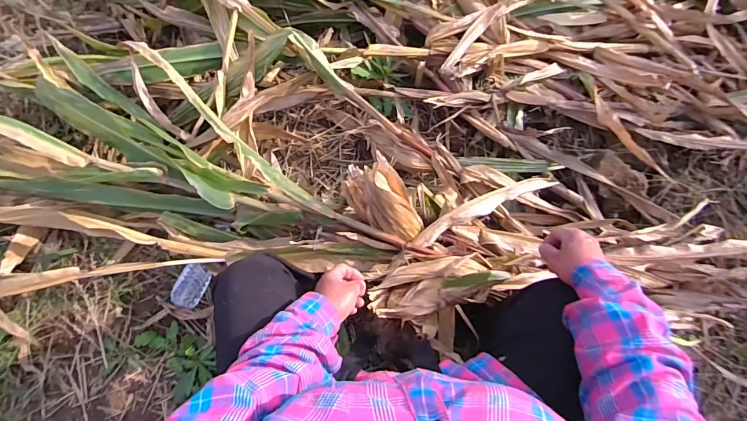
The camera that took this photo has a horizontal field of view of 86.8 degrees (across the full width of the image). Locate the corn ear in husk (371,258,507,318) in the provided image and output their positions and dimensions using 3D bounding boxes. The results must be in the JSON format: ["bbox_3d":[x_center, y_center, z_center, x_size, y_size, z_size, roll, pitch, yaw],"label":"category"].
[{"bbox_3d":[0.104,0.123,0.661,0.220,0.059,0.084,-12,72,-4],"label":"corn ear in husk"}]

